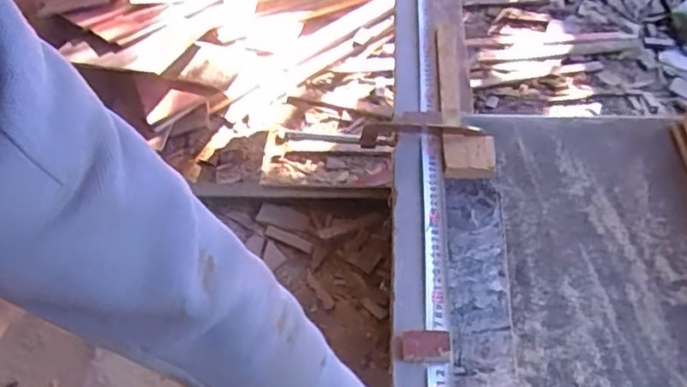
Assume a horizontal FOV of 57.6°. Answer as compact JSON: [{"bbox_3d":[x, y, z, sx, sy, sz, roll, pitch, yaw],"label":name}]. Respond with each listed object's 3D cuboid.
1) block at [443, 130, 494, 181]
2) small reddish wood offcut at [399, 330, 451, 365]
[{"bbox_3d":[0.150,-0.044,0.748,0.062,0.024,0.056,4,53,0],"label":"block"},{"bbox_3d":[0.078,0.146,0.597,0.048,0.010,0.032,0,53,-3],"label":"small reddish wood offcut"}]

